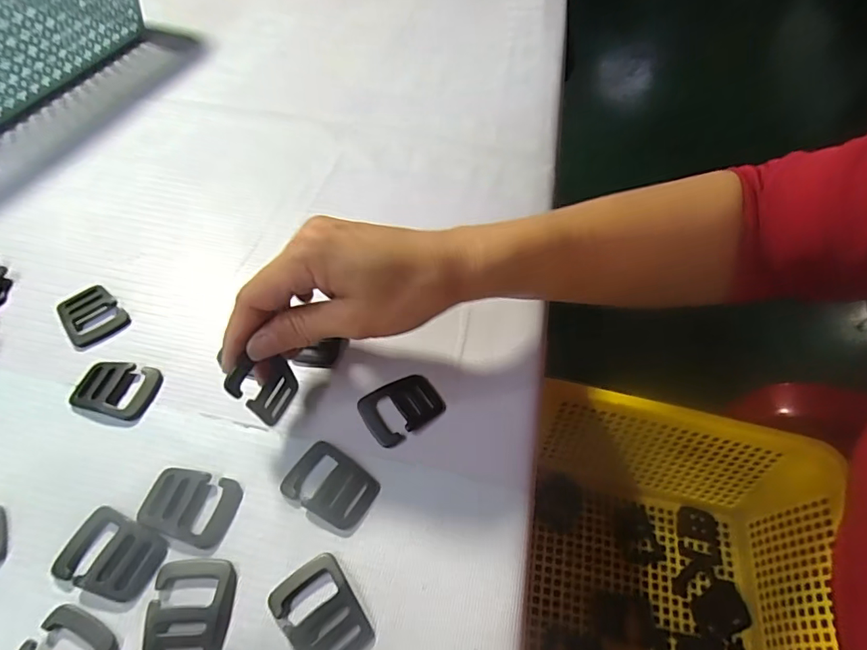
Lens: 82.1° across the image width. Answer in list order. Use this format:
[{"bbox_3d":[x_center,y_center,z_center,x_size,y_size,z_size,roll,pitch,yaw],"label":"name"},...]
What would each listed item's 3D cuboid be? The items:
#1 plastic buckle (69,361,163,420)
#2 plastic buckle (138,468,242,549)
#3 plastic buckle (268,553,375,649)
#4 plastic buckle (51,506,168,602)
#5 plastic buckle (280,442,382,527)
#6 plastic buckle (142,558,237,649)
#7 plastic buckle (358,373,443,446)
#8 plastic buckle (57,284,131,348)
[{"bbox_3d":[-0.178,0.035,0.279,0.043,0.005,0.032,11,53,4],"label":"plastic buckle"},{"bbox_3d":[-0.119,0.088,0.244,0.042,0.005,0.032,13,54,6],"label":"plastic buckle"},{"bbox_3d":[-0.049,0.127,0.220,0.031,0.004,0.043,-32,61,-24],"label":"plastic buckle"},{"bbox_3d":[-0.147,0.104,0.229,0.046,0.005,0.032,16,54,8],"label":"plastic buckle"},{"bbox_3d":[-0.052,0.081,0.253,0.044,0.005,0.032,28,57,17],"label":"plastic buckle"},{"bbox_3d":[-0.106,0.125,0.216,0.034,0.005,0.043,1,53,-3],"label":"plastic buckle"},{"bbox_3d":[-0.018,0.046,0.282,0.041,0.004,0.033,-29,60,-23],"label":"plastic buckle"},{"bbox_3d":[-0.213,-0.007,0.309,0.044,0.004,0.032,39,60,23],"label":"plastic buckle"}]

